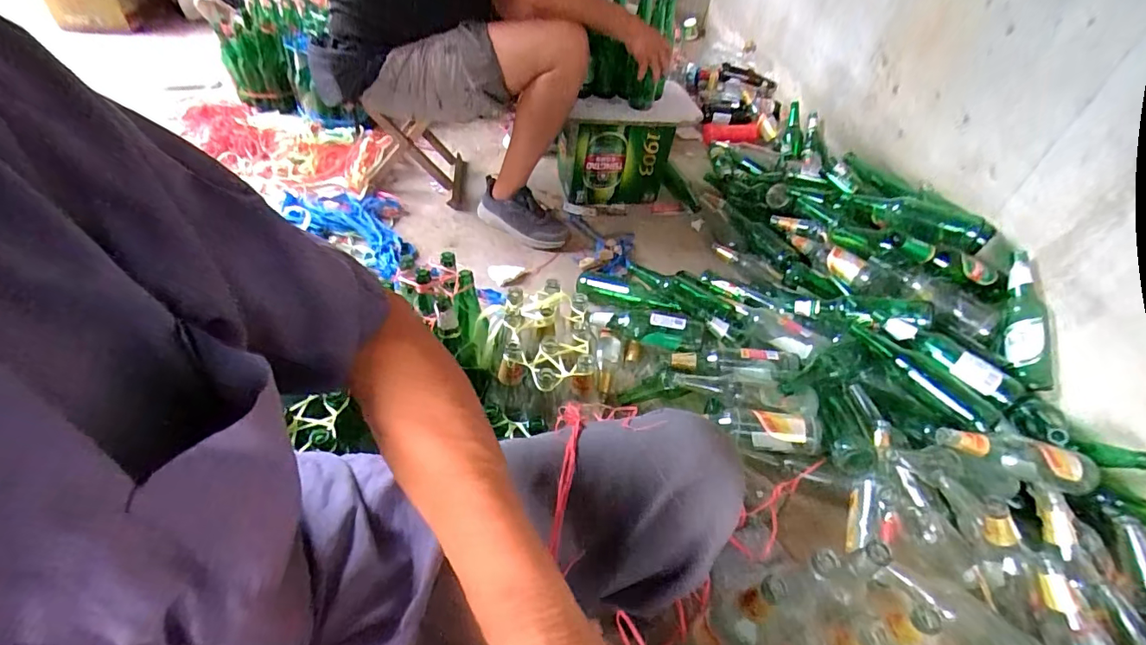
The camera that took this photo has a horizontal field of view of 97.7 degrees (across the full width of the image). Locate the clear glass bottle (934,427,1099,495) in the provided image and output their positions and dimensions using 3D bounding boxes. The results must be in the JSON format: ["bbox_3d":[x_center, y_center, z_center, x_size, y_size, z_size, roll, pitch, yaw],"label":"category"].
[{"bbox_3d":[0.708,0.220,0.800,0.255,0.066,0.068,7,46,-1],"label":"clear glass bottle"}]

